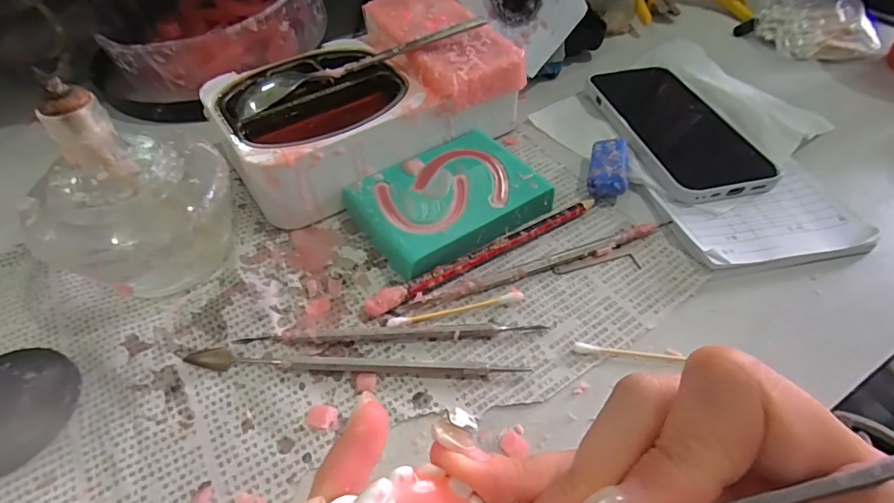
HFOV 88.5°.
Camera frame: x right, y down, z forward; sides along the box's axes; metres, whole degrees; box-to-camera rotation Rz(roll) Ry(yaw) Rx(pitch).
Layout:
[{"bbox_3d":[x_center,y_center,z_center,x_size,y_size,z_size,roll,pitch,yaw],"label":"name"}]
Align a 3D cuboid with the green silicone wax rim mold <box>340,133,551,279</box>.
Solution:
[{"bbox_3d":[0.001,-0.033,0.287,0.108,0.022,0.076,-30,57,-22],"label":"green silicone wax rim mold"}]

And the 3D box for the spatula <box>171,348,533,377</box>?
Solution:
[{"bbox_3d":[-0.048,0.054,0.223,0.167,0.006,0.010,3,51,2],"label":"spatula"}]

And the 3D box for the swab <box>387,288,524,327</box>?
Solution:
[{"bbox_3d":[0.005,0.029,0.243,0.073,0.004,0.007,-10,52,-8],"label":"swab"}]

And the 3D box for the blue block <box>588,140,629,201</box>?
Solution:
[{"bbox_3d":[0.106,-0.054,0.303,0.023,0.019,0.044,13,52,10],"label":"blue block"}]

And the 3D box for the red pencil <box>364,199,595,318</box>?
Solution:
[{"bbox_3d":[0.024,-0.001,0.265,0.154,0.011,0.009,-26,56,-20],"label":"red pencil"}]

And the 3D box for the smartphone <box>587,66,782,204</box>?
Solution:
[{"bbox_3d":[0.164,-0.091,0.333,0.079,0.014,0.152,-11,52,-9],"label":"smartphone"}]

